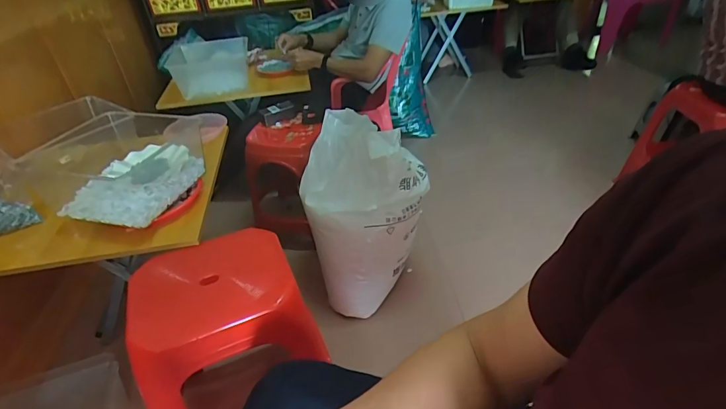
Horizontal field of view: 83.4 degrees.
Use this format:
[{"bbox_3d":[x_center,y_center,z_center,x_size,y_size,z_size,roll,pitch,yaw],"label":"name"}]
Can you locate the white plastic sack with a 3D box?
[{"bbox_3d":[0.006,0.021,1.236,0.335,0.550,0.250,-27,42,-27],"label":"white plastic sack"}]

